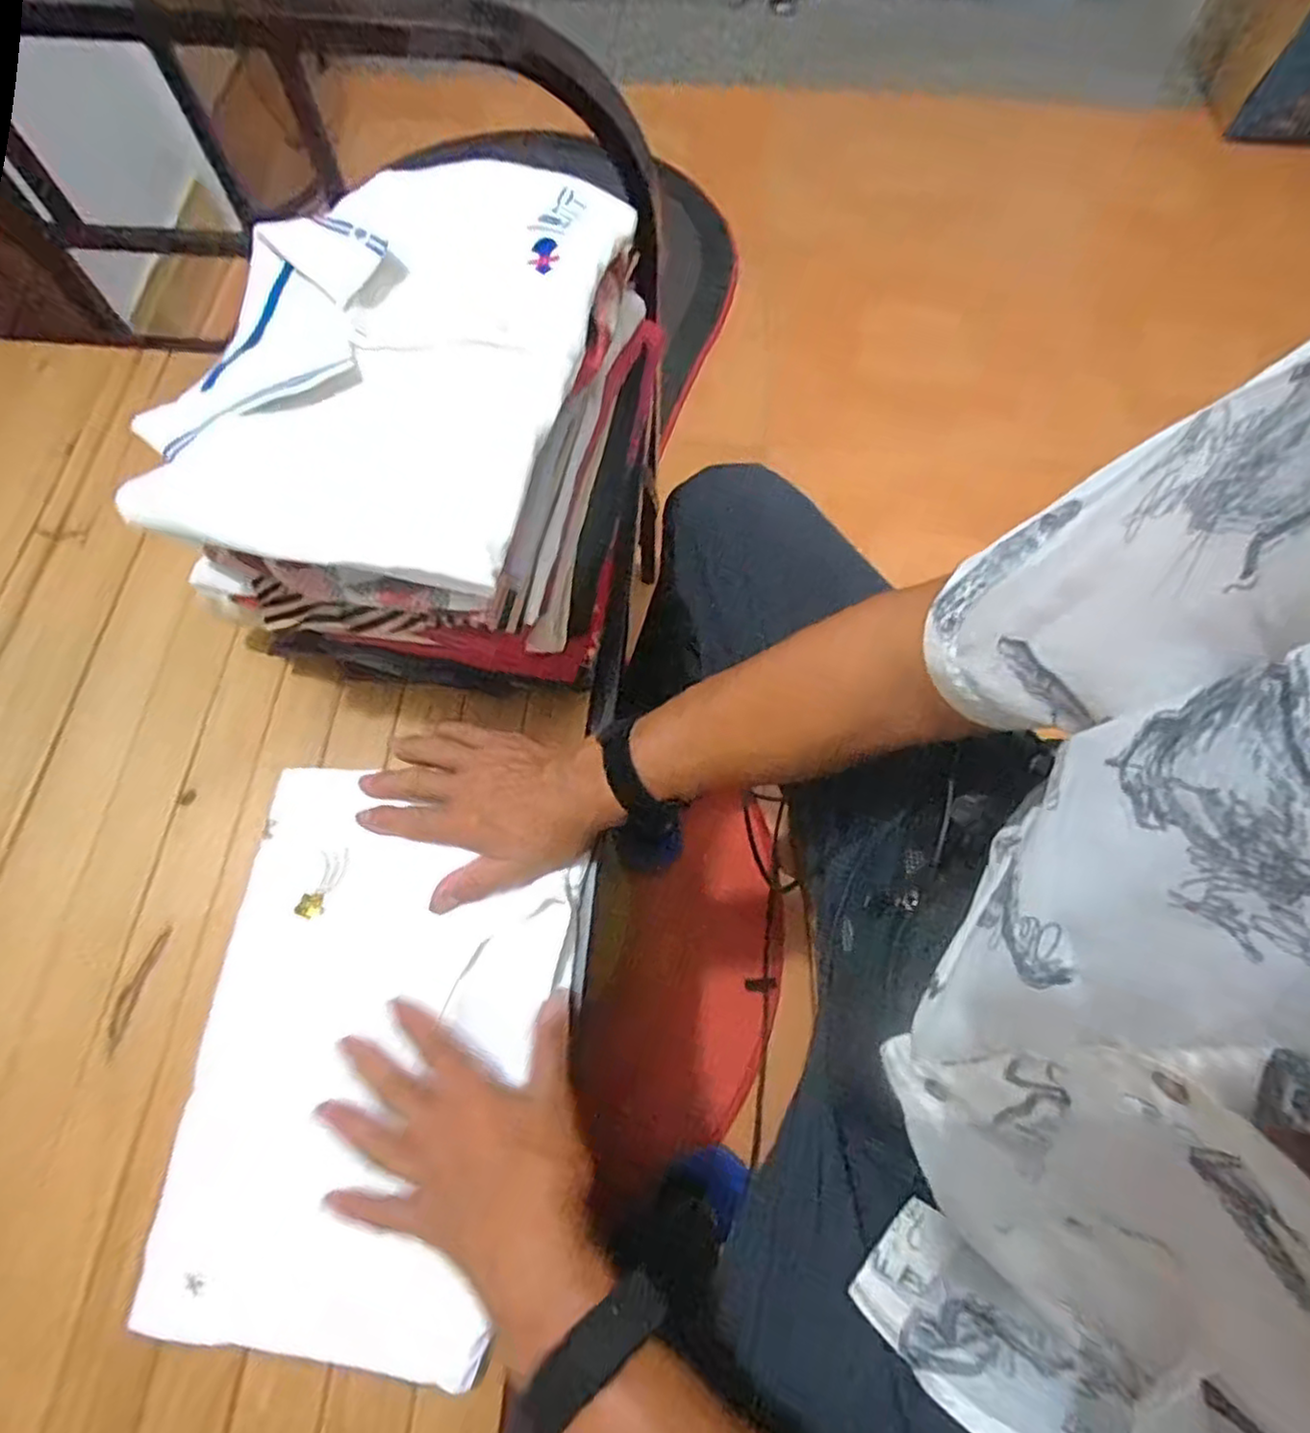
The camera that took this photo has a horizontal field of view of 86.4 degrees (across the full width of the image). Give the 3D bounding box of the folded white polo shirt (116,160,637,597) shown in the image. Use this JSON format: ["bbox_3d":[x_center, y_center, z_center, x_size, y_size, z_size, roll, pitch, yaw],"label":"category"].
[{"bbox_3d":[-0.155,-0.220,0.407,0.224,0.030,0.292,12,72,4],"label":"folded white polo shirt"}]

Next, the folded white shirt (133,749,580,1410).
[{"bbox_3d":[-0.179,0.204,0.441,0.229,0.035,0.317,9,72,3],"label":"folded white shirt"}]

